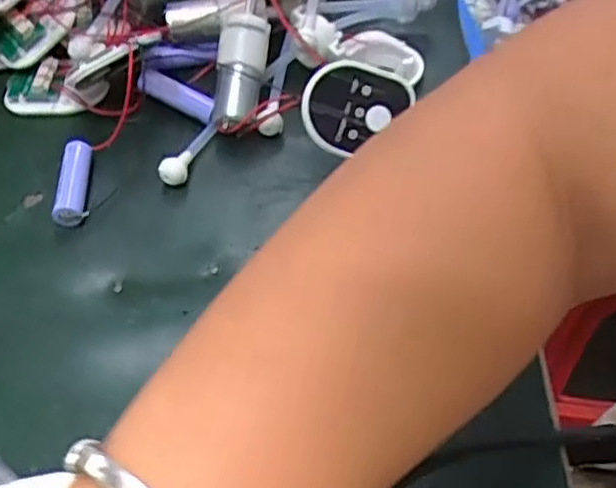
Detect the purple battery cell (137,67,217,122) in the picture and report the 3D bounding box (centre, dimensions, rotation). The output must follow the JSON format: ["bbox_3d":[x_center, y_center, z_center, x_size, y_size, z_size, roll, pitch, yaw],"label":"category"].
[{"bbox_3d":[-0.073,-0.084,0.393,0.047,0.012,0.011,27,56,6],"label":"purple battery cell"}]

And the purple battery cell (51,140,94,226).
[{"bbox_3d":[-0.121,-0.031,0.360,0.016,0.015,0.048,-7,51,-3],"label":"purple battery cell"}]

